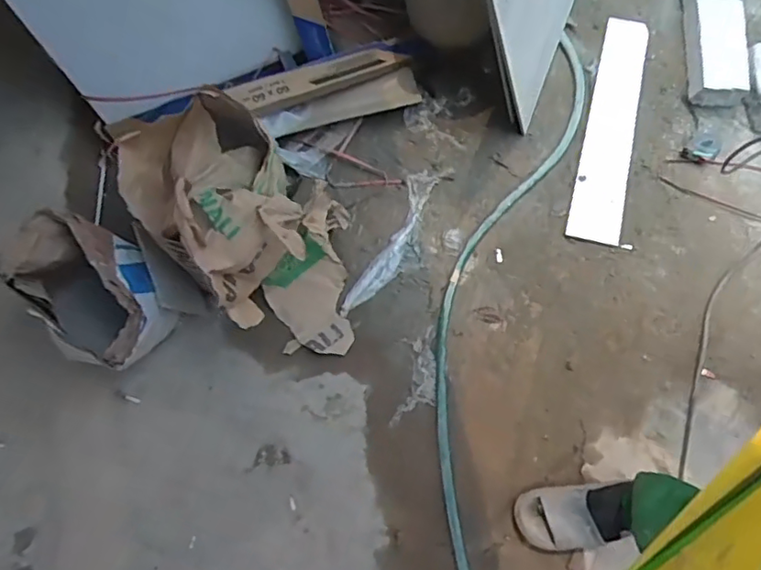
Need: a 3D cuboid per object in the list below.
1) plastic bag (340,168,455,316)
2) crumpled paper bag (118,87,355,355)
[{"bbox_3d":[0.051,-0.104,1.372,0.115,0.025,0.420,24,79,7],"label":"plastic bag"},{"bbox_3d":[-0.281,-0.148,1.173,0.305,0.413,0.590,-44,76,-7],"label":"crumpled paper bag"}]

